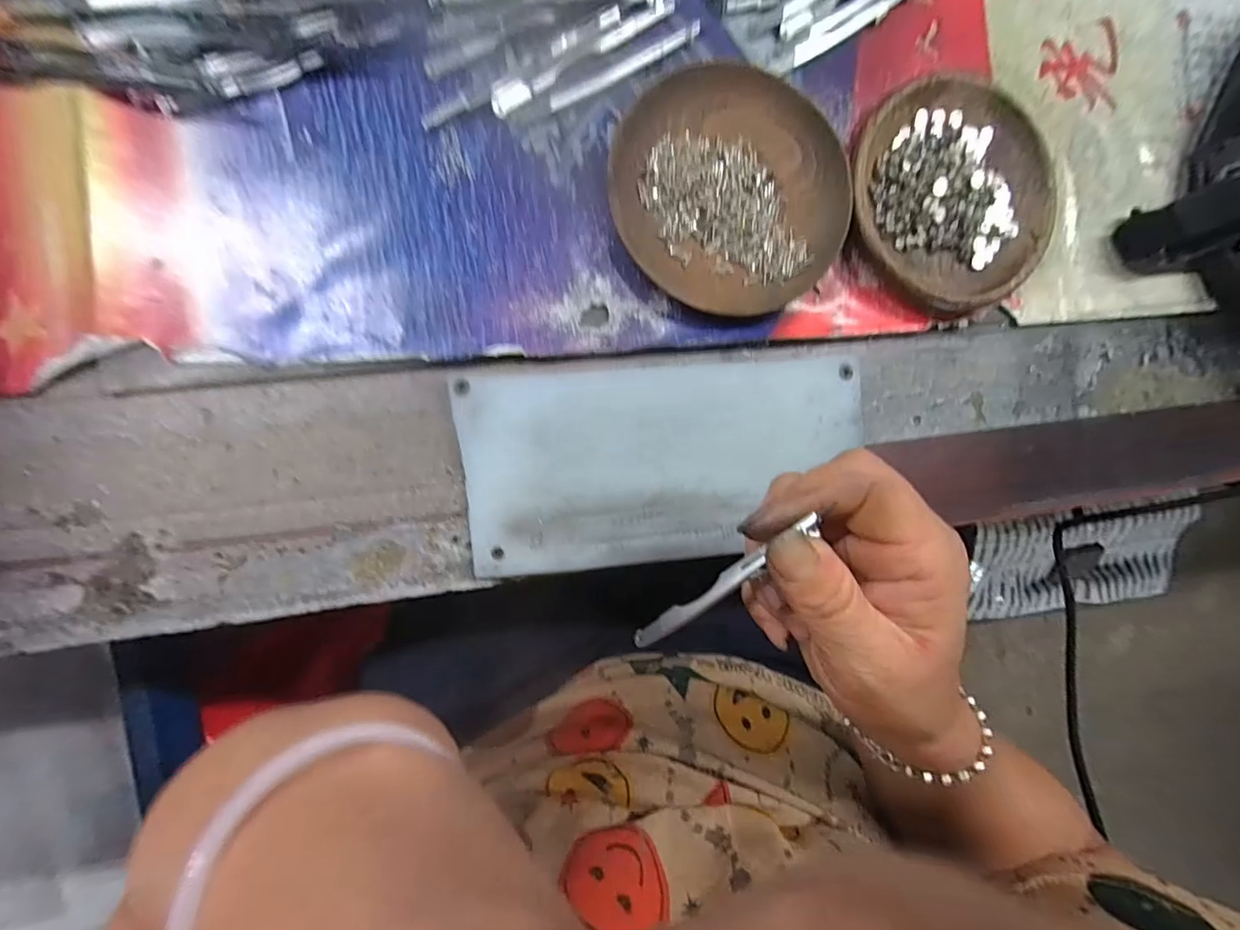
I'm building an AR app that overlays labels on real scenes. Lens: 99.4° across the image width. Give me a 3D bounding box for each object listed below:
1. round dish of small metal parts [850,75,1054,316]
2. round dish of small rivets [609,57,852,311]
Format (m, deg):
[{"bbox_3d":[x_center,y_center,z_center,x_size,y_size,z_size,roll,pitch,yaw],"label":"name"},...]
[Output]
[{"bbox_3d":[0.168,-0.137,0.271,0.107,0.019,0.107,0,92,-9],"label":"round dish of small metal parts"},{"bbox_3d":[0.053,-0.132,0.256,0.111,0.014,0.115,0,92,-9],"label":"round dish of small rivets"}]

